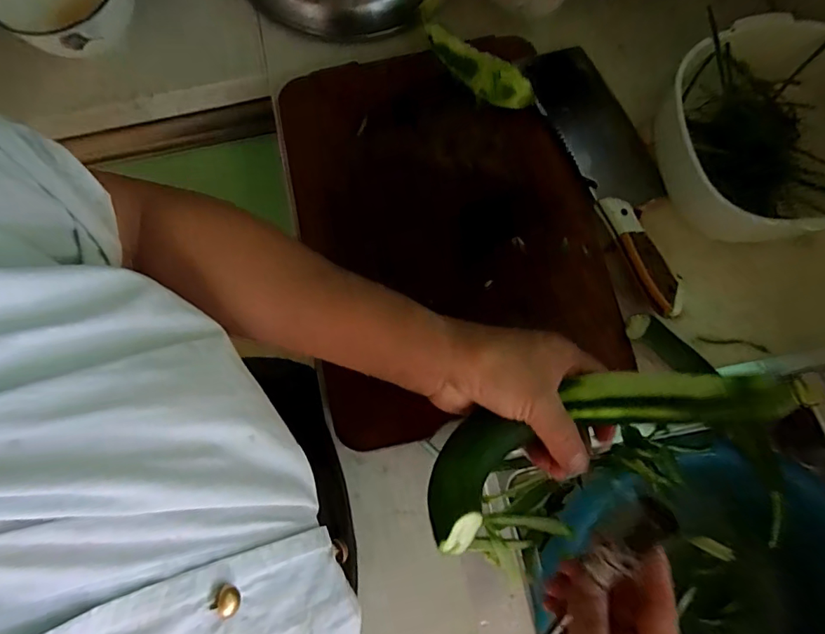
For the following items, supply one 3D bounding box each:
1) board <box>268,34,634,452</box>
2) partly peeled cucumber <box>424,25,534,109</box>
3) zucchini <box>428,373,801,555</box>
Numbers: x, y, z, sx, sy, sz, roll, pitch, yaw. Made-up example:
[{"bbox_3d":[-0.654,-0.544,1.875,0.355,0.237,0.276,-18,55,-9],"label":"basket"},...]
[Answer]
[{"bbox_3d":[0.035,-0.096,0.487,0.293,0.033,0.382,-14,77,-2],"label":"board"},{"bbox_3d":[0.062,-0.252,0.497,0.129,0.032,0.031,37,80,9],"label":"partly peeled cucumber"},{"bbox_3d":[0.097,0.065,0.269,0.188,0.049,0.057,-19,77,-1],"label":"zucchini"}]

